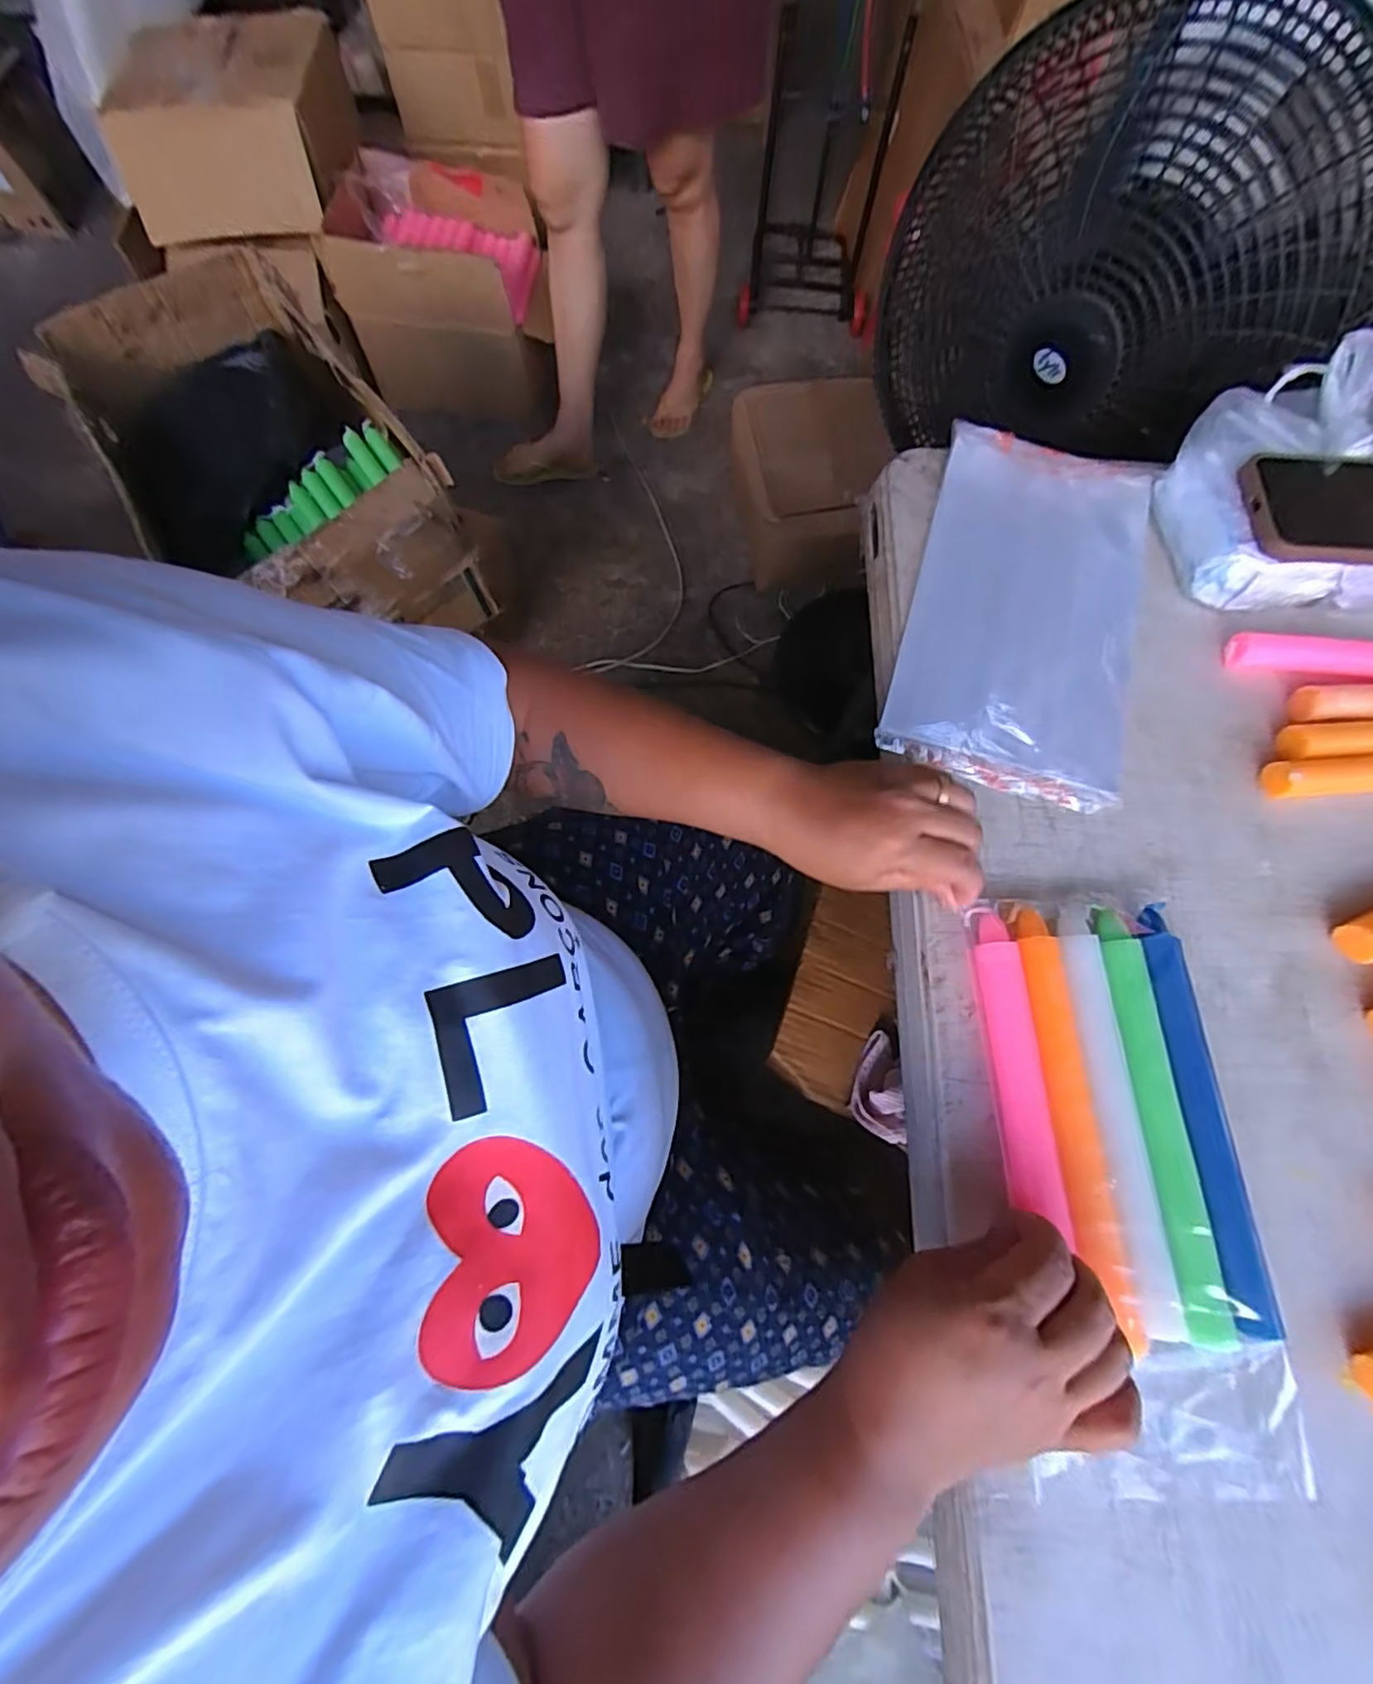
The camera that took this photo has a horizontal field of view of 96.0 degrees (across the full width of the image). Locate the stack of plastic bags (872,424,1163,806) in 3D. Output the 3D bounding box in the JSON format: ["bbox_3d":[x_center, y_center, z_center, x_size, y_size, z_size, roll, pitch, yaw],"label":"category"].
[{"bbox_3d":[0.238,-0.165,0.428,0.151,0.028,0.280,18,72,5],"label":"stack of plastic bags"}]

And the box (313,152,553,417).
[{"bbox_3d":[-0.497,-1.154,1.340,0.409,0.353,0.284,8,71,1],"label":"box"}]

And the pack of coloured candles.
[{"bbox_3d":[0.222,0.165,0.309,0.125,0.032,0.274,-7,73,-4],"label":"pack of coloured candles"}]

